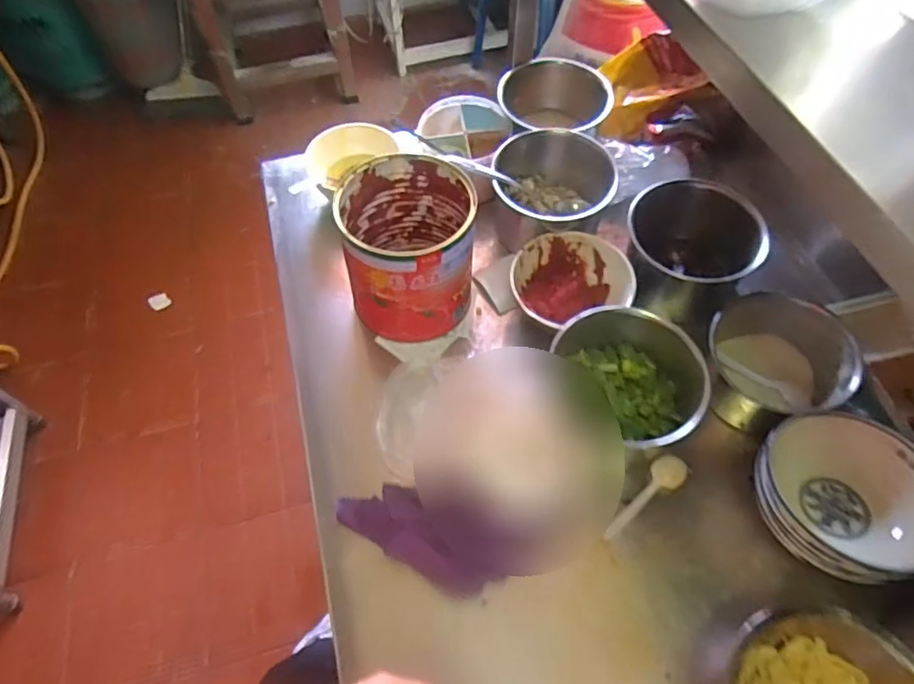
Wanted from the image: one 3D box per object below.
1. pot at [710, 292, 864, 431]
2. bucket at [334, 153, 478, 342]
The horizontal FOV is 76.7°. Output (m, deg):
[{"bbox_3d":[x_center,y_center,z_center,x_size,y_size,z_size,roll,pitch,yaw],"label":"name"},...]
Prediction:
[{"bbox_3d":[0.356,0.029,0.661,0.143,0.092,0.146,-37,64,-19],"label":"pot"},{"bbox_3d":[-0.055,-0.111,0.697,0.147,0.158,0.158,-1,58,1],"label":"bucket"}]

